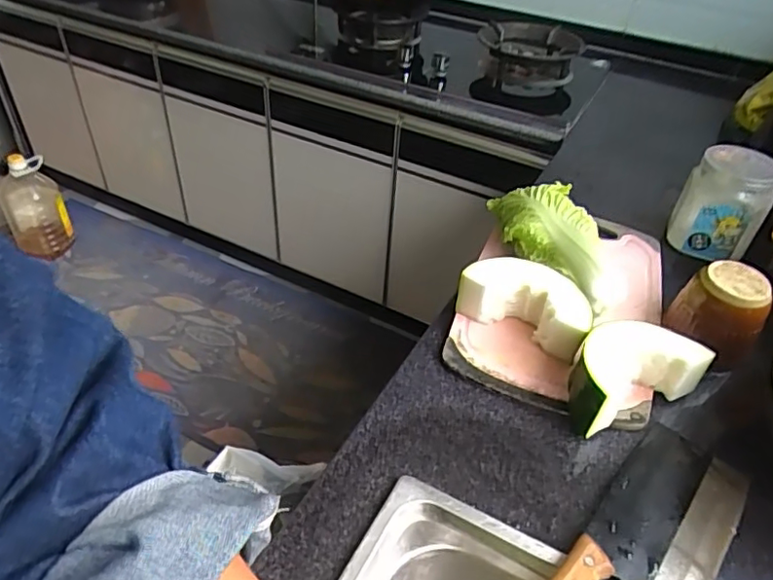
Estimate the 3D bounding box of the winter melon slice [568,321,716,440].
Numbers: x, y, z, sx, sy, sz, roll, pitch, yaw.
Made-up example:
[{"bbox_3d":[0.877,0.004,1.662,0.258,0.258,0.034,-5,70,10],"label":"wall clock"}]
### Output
[{"bbox_3d":[0.255,0.086,0.620,0.145,0.080,0.078,-15,45,-20],"label":"winter melon slice"}]

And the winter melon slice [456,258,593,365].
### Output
[{"bbox_3d":[0.166,0.016,0.686,0.151,0.074,0.076,23,45,21],"label":"winter melon slice"}]

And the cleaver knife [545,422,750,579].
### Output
[{"bbox_3d":[0.219,0.218,0.485,0.097,0.043,0.300,33,49,29],"label":"cleaver knife"}]

